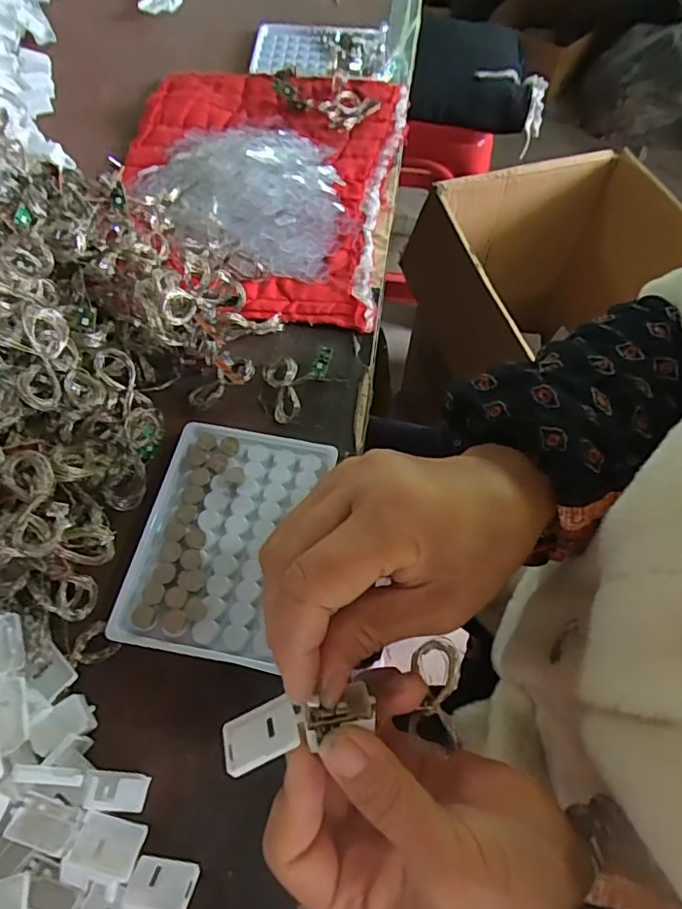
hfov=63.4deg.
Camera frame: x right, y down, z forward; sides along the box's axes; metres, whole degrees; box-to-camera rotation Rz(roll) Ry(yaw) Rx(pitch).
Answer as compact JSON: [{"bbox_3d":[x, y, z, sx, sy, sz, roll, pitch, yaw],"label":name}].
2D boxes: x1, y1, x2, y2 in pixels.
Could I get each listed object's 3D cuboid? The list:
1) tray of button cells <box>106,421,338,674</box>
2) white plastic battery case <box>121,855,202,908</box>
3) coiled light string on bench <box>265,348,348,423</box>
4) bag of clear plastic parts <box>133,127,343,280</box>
[{"bbox_3d":[-0.065,0.043,0.304,0.089,0.009,0.129,12,62,4],"label":"tray of button cells"},{"bbox_3d":[-0.074,0.179,0.229,0.027,0.006,0.020,2,27,5],"label":"white plastic battery case"},{"bbox_3d":[-0.030,-0.051,0.356,0.054,0.016,0.044,-38,70,-20],"label":"coiled light string on bench"},{"bbox_3d":[-0.080,-0.213,0.436,0.156,0.020,0.174,1,62,-2],"label":"bag of clear plastic parts"}]

